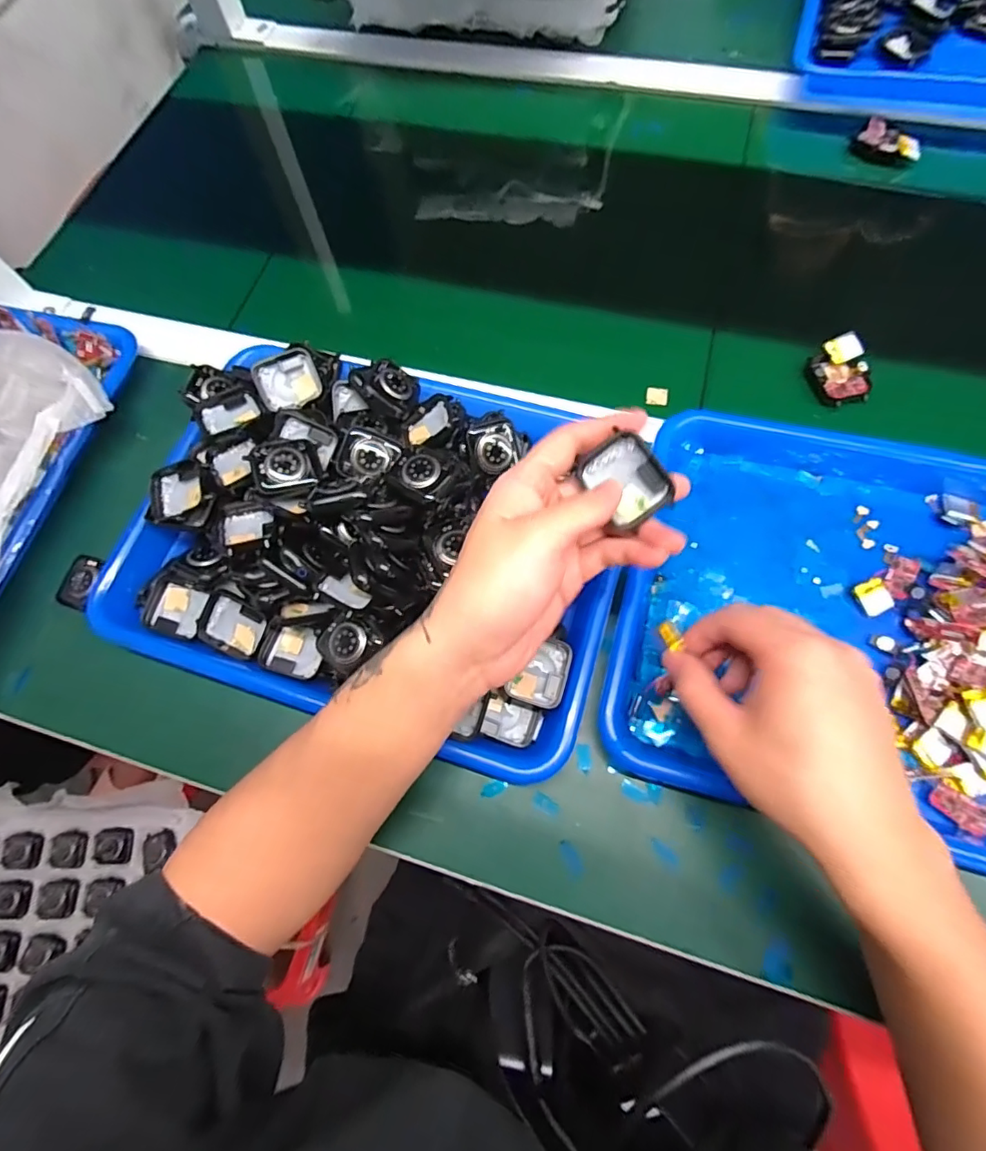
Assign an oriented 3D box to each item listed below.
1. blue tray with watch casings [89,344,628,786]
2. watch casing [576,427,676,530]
[{"bbox_3d":[-0.082,-0.030,0.365,0.324,0.061,0.241,18,70,7],"label":"blue tray with watch casings"},{"bbox_3d":[0.068,-0.048,0.275,0.034,0.006,0.043,-35,93,14],"label":"watch casing"}]

